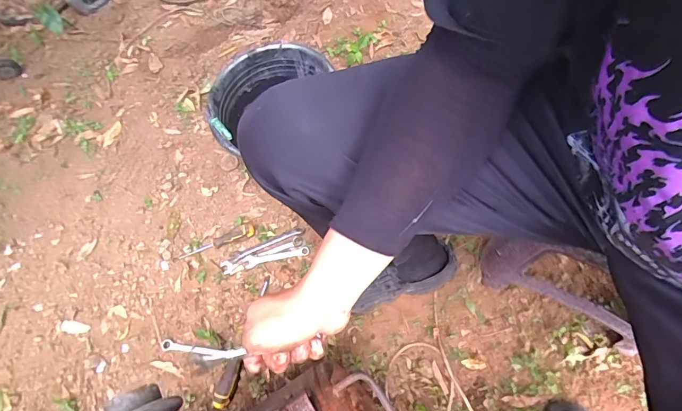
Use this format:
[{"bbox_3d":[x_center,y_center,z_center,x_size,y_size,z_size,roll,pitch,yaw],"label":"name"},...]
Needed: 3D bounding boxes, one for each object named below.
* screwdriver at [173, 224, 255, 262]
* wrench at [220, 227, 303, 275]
[{"bbox_3d":[-0.285,0.084,0.879,0.191,0.023,0.029,-22,62,5],"label":"screwdriver"},{"bbox_3d":[-0.173,0.095,0.865,0.192,0.016,0.028,-27,66,-7],"label":"wrench"}]

